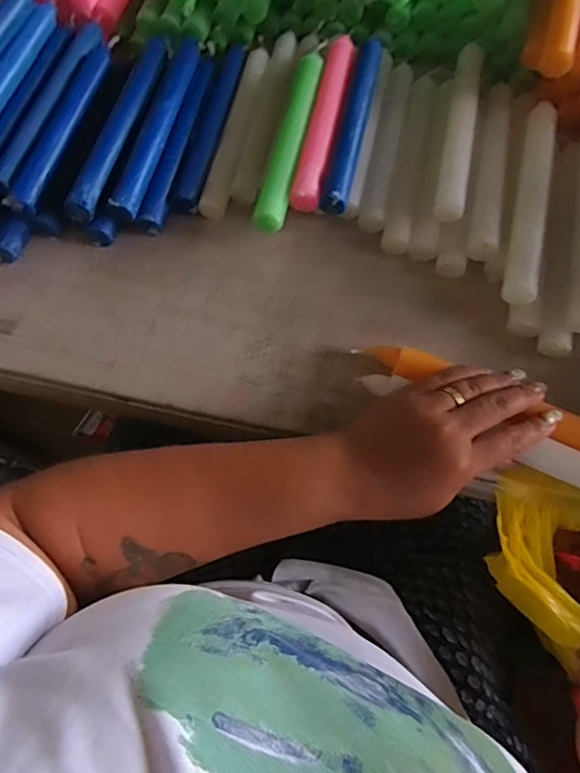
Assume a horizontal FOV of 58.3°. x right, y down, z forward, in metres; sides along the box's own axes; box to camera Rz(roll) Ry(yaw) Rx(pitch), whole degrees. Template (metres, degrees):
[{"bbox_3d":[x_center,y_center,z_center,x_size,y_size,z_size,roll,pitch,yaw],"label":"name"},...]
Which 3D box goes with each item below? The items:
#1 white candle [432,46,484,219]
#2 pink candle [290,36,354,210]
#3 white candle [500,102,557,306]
[{"bbox_3d":[0.143,-0.216,0.437,0.022,0.017,0.191,12,68,7],"label":"white candle"},{"bbox_3d":[0.031,-0.223,0.437,0.023,0.022,0.193,11,68,6],"label":"pink candle"},{"bbox_3d":[0.187,-0.149,0.404,0.021,0.016,0.194,13,68,7],"label":"white candle"}]

